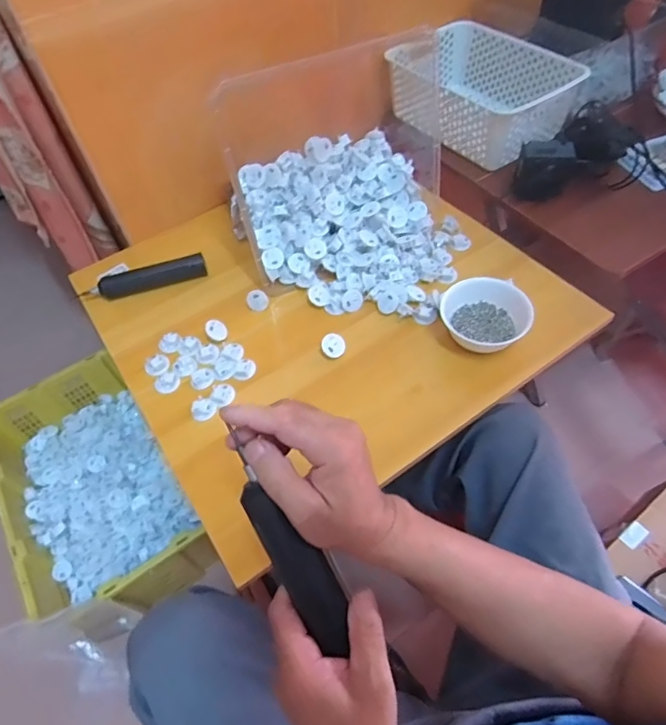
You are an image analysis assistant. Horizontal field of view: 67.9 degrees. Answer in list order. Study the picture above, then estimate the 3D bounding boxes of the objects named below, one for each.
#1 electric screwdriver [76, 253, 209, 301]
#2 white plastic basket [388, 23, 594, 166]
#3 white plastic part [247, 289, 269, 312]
[{"bbox_3d":[-0.293,-0.128,0.771,0.190,0.040,0.029,-17,55,-7],"label":"electric screwdriver"},{"bbox_3d":[0.253,-0.485,0.895,0.209,0.112,0.313,-37,60,-19],"label":"white plastic basket"},{"bbox_3d":[-0.109,-0.093,0.729,0.031,0.033,0.013,45,33,-12],"label":"white plastic part"}]

